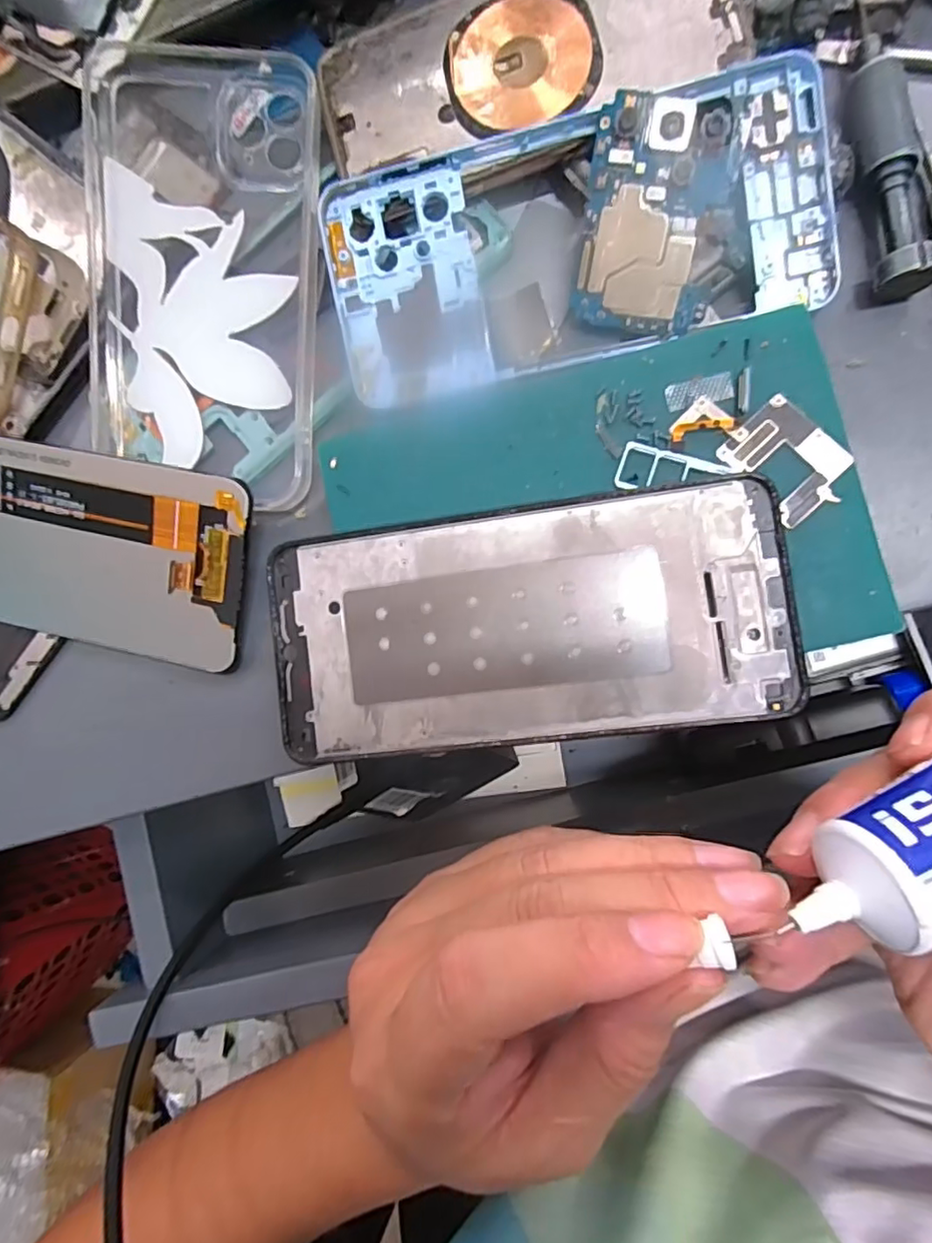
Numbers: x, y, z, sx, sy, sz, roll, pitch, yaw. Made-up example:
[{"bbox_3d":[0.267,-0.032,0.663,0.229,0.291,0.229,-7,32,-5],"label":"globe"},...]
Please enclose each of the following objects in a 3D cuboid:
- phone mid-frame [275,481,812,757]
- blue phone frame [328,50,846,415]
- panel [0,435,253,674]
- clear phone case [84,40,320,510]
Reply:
[{"bbox_3d":[0.017,0.001,0.190,0.159,0.014,0.073,-8,91,7],"label":"phone mid-frame"},{"bbox_3d":[0.035,-0.127,0.199,0.163,0.011,0.078,-8,91,7],"label":"blue phone frame"},{"bbox_3d":[-0.155,-0.029,0.220,0.154,0.006,0.071,12,103,8],"label":"panel"},{"bbox_3d":[-0.096,-0.131,0.215,0.085,0.009,0.169,1,92,7],"label":"clear phone case"}]

